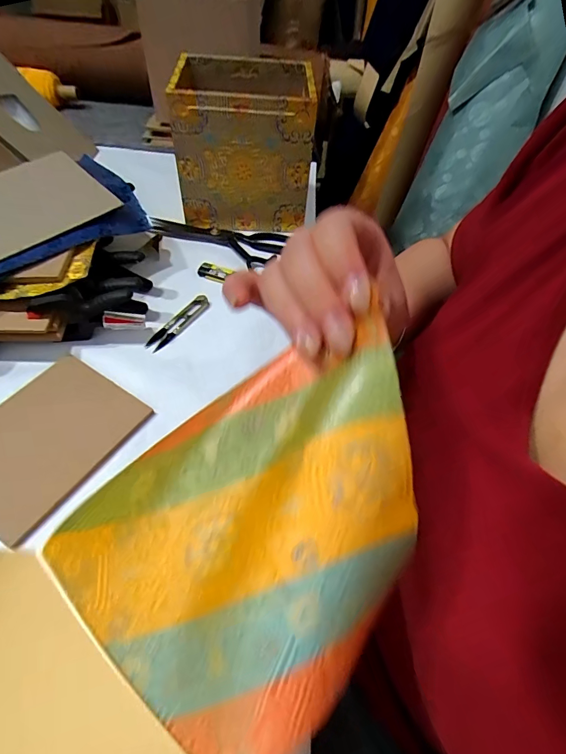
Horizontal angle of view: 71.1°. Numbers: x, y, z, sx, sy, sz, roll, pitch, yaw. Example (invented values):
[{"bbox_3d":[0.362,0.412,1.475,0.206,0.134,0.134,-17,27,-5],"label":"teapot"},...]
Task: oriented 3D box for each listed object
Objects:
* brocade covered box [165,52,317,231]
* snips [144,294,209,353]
[{"bbox_3d":[-0.057,-0.336,0.589,0.178,0.192,0.153,-1,53,-5],"label":"brocade covered box"},{"bbox_3d":[-0.129,-0.069,0.487,0.026,0.009,0.101,29,56,17],"label":"snips"}]

